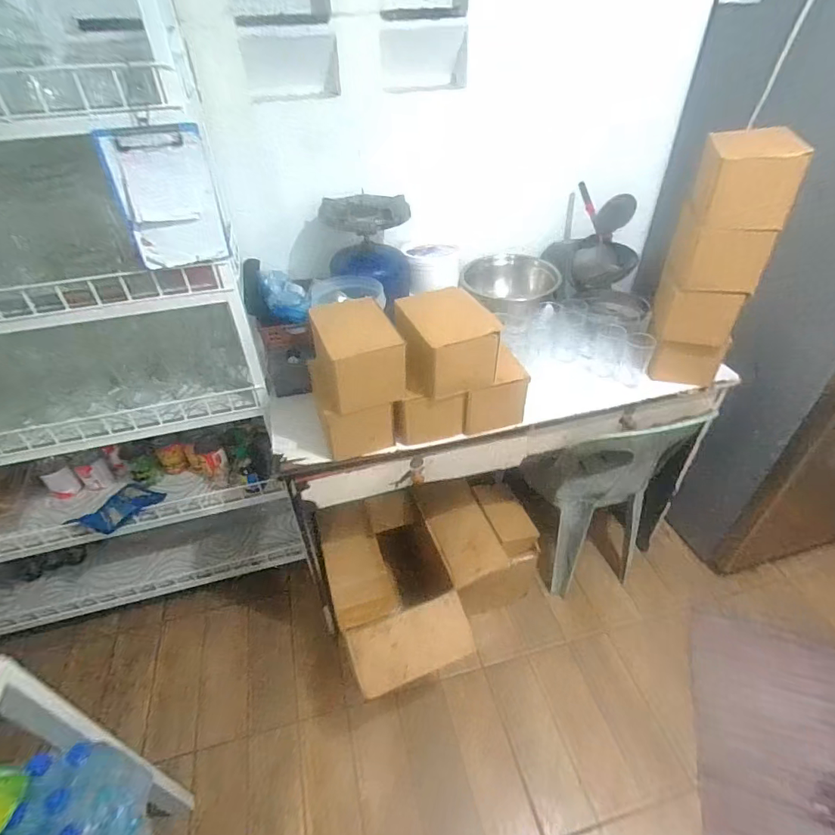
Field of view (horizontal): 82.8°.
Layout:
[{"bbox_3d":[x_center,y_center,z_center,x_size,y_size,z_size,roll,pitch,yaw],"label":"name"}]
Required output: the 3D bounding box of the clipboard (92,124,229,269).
[{"bbox_3d":[-0.427,-0.373,0.817,0.149,0.218,0.013,-18,40,-20],"label":"clipboard"}]

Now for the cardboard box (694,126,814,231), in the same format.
[{"bbox_3d":[0.613,-0.447,0.893,0.151,0.141,0.156,5,41,9],"label":"cardboard box"}]

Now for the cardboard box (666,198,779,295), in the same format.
[{"bbox_3d":[0.631,-0.358,1.001,0.159,0.132,0.163,12,43,16],"label":"cardboard box"}]

